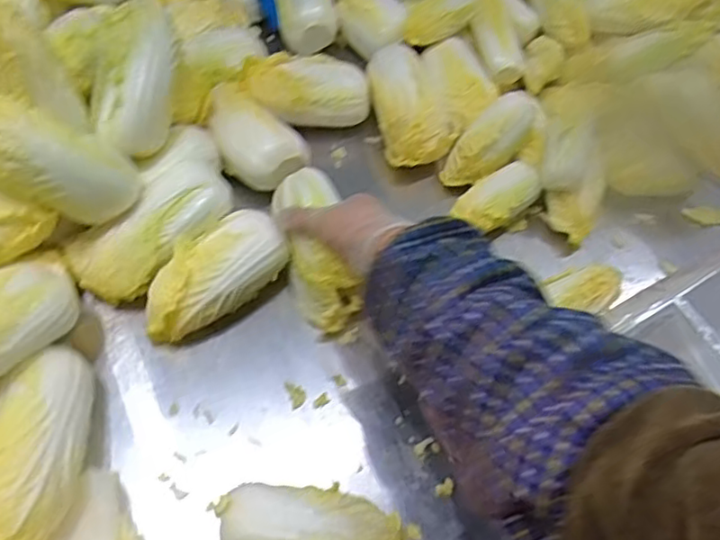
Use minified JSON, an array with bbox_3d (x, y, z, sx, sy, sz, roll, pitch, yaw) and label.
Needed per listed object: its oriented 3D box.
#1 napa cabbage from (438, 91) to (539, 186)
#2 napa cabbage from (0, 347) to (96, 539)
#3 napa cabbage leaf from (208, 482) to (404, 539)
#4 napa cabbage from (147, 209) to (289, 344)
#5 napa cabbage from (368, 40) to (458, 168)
[{"bbox_3d":[0.135,-0.138,0.660,0.121,0.052,0.049,-45,65,7],"label":"napa cabbage"},{"bbox_3d":[-0.233,0.132,0.454,0.057,0.071,0.145,-6,57,-9],"label":"napa cabbage"},{"bbox_3d":[-0.038,0.187,0.456,0.136,0.037,0.058,10,54,2],"label":"napa cabbage leaf"},{"bbox_3d":[-0.128,0.010,0.556,0.062,0.072,0.135,39,61,19],"label":"napa cabbage"},{"bbox_3d":[0.057,-0.182,0.685,0.074,0.062,0.146,-12,58,-13],"label":"napa cabbage"}]

